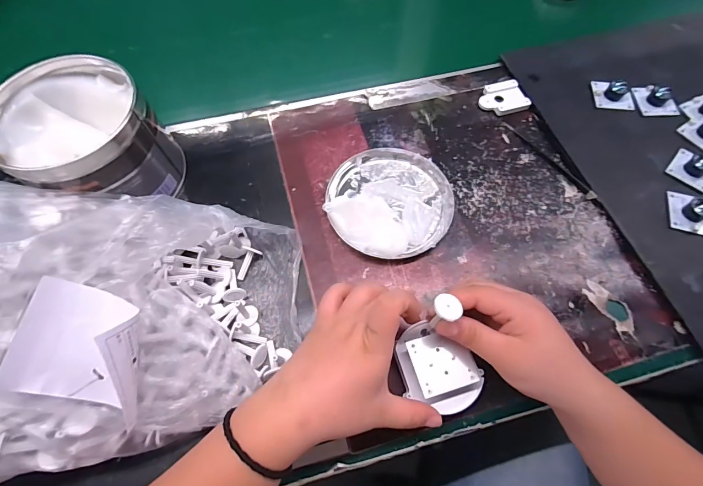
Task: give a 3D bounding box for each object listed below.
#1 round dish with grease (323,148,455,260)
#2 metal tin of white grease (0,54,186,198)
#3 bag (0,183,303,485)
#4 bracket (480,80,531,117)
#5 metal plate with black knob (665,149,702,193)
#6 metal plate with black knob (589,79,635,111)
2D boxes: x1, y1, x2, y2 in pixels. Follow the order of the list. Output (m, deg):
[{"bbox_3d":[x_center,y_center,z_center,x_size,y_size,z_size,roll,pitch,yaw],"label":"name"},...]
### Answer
[{"bbox_3d":[0.039,-0.045,0.365,0.126,0.022,0.126,0,65,0],"label":"round dish with grease"},{"bbox_3d":[-0.246,-0.091,0.341,0.117,0.100,0.119,0,65,0],"label":"metal tin of white grease"},{"bbox_3d":[-0.188,0.054,0.267,0.277,0.115,0.204,-6,65,-3],"label":"bag"},{"bbox_3d":[0.182,-0.175,0.428,0.053,0.009,0.048,-16,66,-8],"label":"bracket"},{"bbox_3d":[0.367,-0.081,0.374,0.042,0.015,0.042,41,71,17],"label":"metal plate with black knob"},{"bbox_3d":[0.316,-0.182,0.420,0.043,0.022,0.041,4,65,1],"label":"metal plate with black knob"}]

